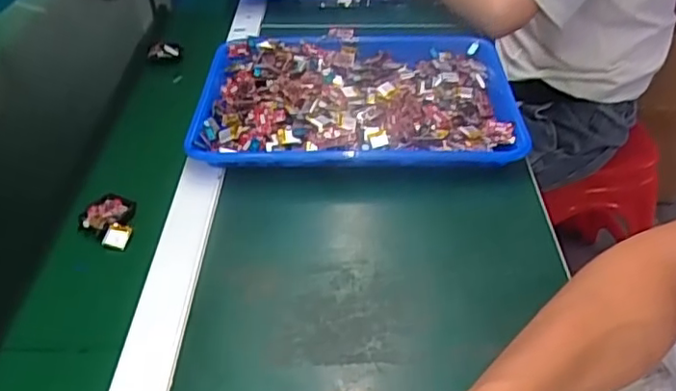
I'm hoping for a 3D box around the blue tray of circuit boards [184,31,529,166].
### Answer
[{"bbox_3d":[0.021,-0.115,0.690,0.329,0.045,0.256,-2,40,3],"label":"blue tray of circuit boards"}]

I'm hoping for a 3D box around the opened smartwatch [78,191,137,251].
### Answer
[{"bbox_3d":[-0.207,0.025,0.558,0.046,0.021,0.060,-9,40,-5],"label":"opened smartwatch"}]

